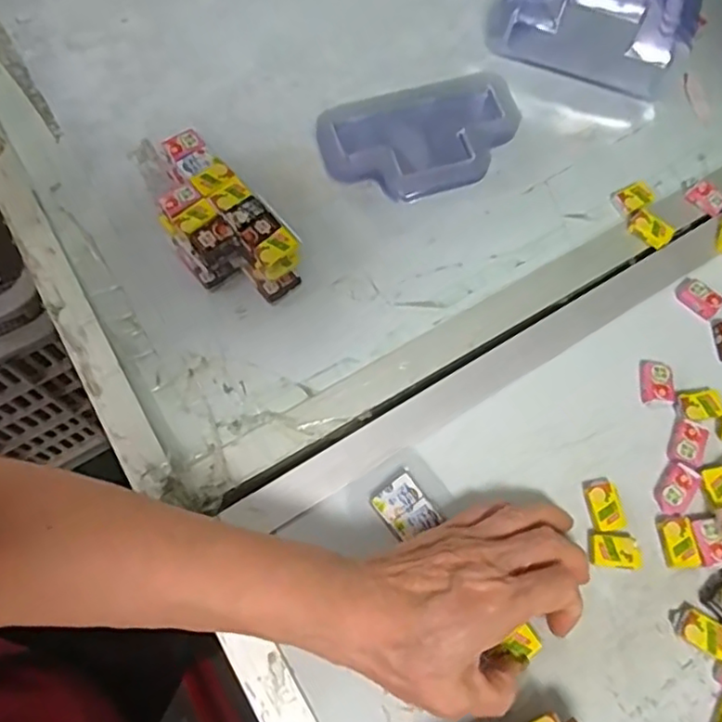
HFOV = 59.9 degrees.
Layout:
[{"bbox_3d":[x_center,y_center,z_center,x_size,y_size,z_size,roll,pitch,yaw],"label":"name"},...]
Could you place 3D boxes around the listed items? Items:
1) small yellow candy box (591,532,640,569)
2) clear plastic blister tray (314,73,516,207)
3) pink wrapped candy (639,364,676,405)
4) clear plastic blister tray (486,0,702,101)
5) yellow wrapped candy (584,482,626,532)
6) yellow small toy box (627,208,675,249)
[{"bbox_3d":[0.143,0.107,0.354,0.026,0.009,0.018,7,68,0],"label":"small yellow candy box"},{"bbox_3d":[0.043,-0.154,0.441,0.134,0.028,0.078,-17,70,-9],"label":"clear plastic blister tray"},{"bbox_3d":[0.183,0.014,0.388,0.018,0.006,0.027,7,68,0],"label":"pink wrapped candy"},{"bbox_3d":[0.175,-0.259,0.462,0.139,0.081,0.077,24,69,7],"label":"clear plastic blister tray"},{"bbox_3d":[0.141,0.084,0.363,0.018,0.009,0.027,-7,69,-5],"label":"yellow wrapped candy"},{"bbox_3d":[0.200,-0.091,0.432,0.029,0.005,0.020,41,72,13],"label":"yellow small toy box"}]

